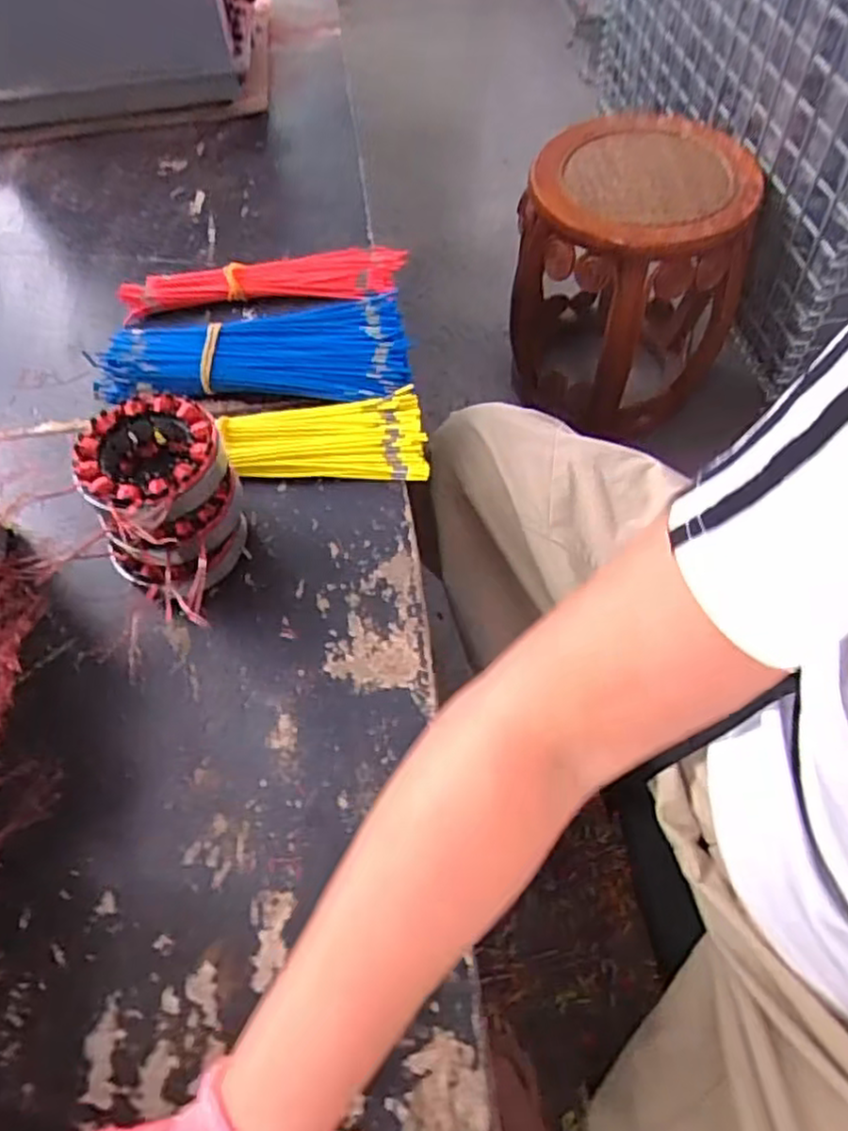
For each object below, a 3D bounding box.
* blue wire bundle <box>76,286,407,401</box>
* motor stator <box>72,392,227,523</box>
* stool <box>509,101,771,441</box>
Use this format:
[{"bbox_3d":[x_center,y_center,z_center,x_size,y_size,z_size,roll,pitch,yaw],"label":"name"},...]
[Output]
[{"bbox_3d":[-0.134,-0.176,0.574,0.242,0.037,0.099,0,59,3],"label":"blue wire bundle"},{"bbox_3d":[-0.166,-0.060,0.442,0.085,0.041,0.092,-22,60,-10],"label":"motor stator"},{"bbox_3d":[0.331,-0.467,1.136,0.320,0.364,0.344,17,61,13],"label":"stool"}]

